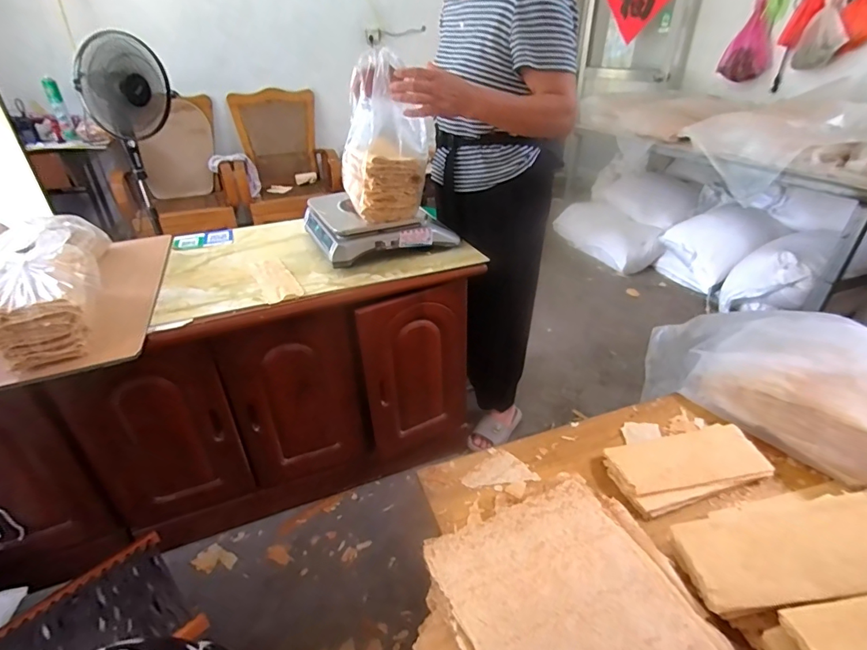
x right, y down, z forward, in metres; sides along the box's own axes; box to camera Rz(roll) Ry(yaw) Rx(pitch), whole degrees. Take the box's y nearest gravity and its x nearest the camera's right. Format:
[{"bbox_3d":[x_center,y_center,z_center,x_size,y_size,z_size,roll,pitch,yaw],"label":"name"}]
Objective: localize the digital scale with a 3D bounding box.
[{"bbox_3d":[-0.158,-0.290,1.227,0.340,0.091,0.330,-16,36,-23],"label":"digital scale"}]

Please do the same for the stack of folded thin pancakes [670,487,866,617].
[{"bbox_3d":[0.478,0.285,0.593,0.282,0.031,0.160,-16,19,9],"label":"stack of folded thin pancakes"}]

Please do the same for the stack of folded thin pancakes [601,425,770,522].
[{"bbox_3d":[0.453,0.245,0.798,0.280,0.031,0.128,-9,34,-13],"label":"stack of folded thin pancakes"}]

